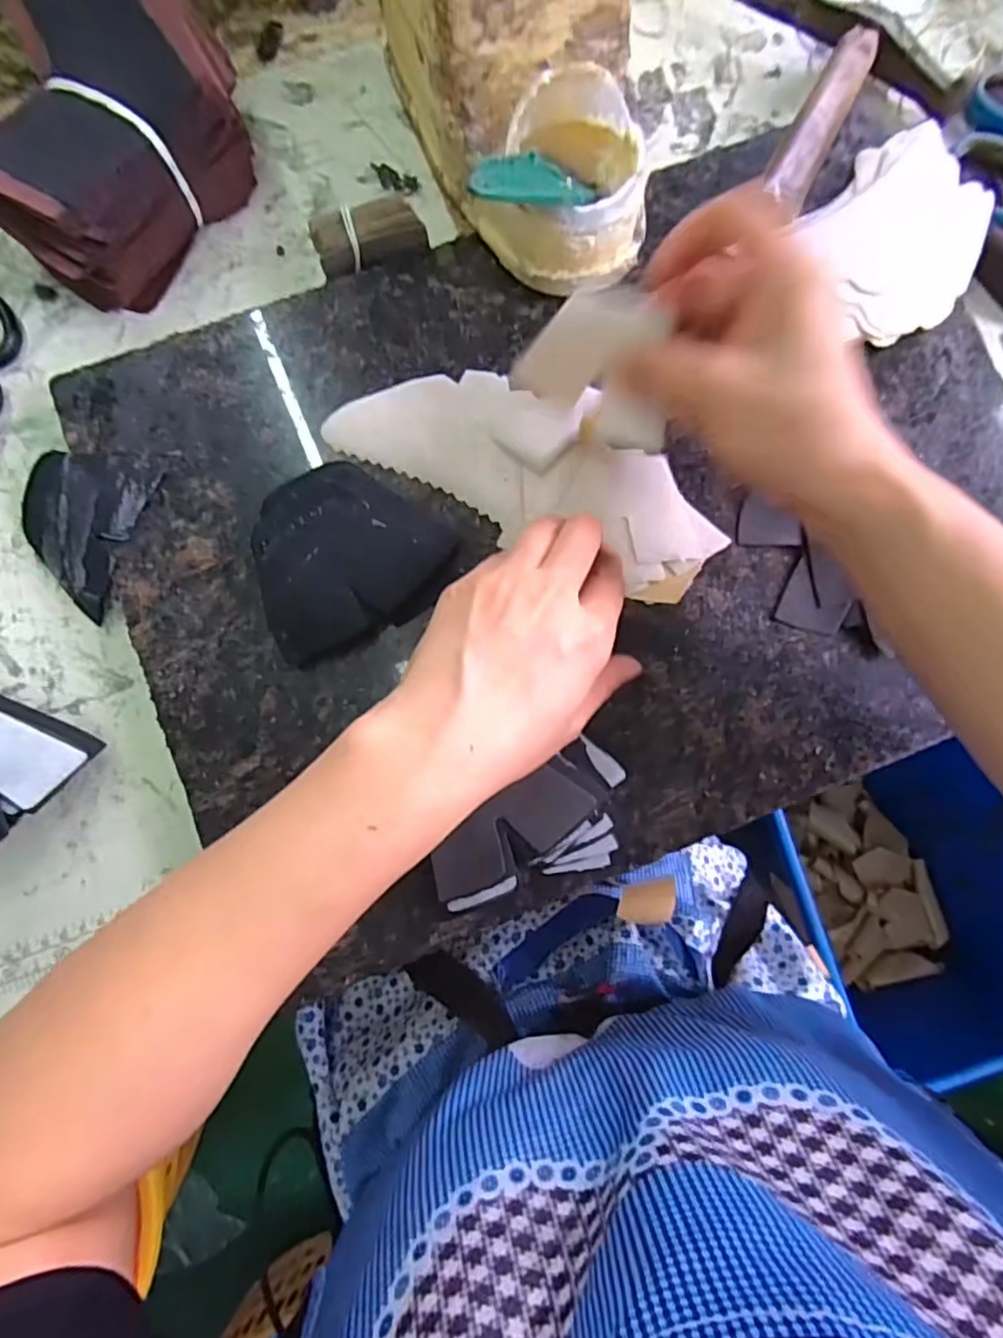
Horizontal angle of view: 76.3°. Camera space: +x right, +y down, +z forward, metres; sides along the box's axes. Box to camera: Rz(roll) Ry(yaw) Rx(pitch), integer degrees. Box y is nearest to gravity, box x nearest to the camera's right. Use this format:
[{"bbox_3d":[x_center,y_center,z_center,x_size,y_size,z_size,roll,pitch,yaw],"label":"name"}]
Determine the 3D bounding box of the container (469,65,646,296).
[{"bbox_3d":[0.033,-0.246,0.333,0.078,0.066,0.080,0,85,-2],"label":"container"}]

